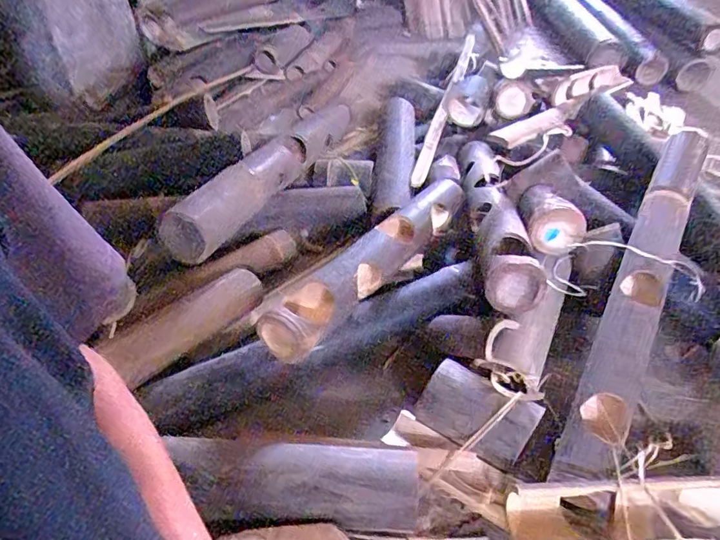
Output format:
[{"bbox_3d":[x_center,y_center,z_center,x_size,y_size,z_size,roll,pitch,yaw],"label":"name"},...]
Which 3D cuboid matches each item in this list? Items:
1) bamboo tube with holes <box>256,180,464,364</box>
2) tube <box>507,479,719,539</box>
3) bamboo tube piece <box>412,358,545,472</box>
[{"bbox_3d":[0.022,-0.025,0.752,0.085,0.082,0.453,26,48,24],"label":"bamboo tube with holes"},{"bbox_3d":[0.290,0.253,0.521,0.274,0.069,0.064,-3,43,-4],"label":"tube"},{"bbox_3d":[0.134,0.168,0.593,0.129,0.062,0.075,28,49,26],"label":"bamboo tube piece"}]

